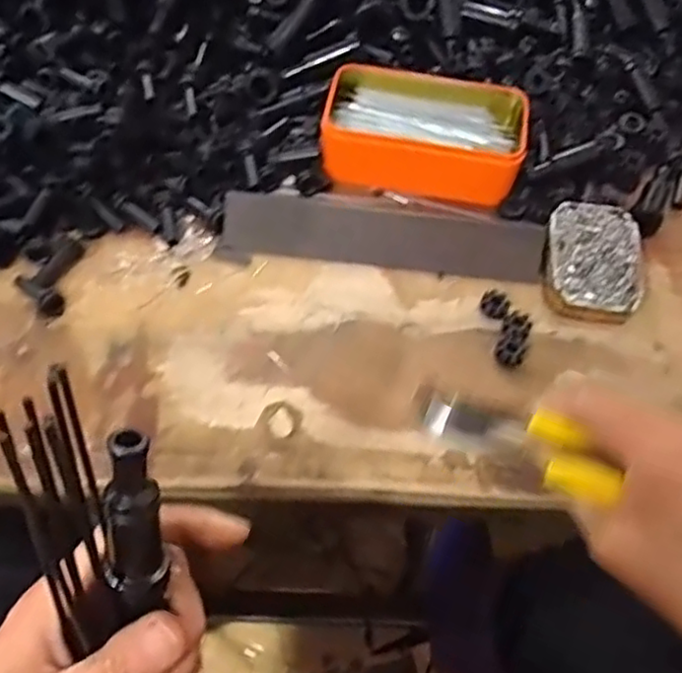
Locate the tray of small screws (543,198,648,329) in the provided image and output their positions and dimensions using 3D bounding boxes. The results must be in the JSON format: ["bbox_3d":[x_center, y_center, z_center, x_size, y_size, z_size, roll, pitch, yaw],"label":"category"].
[{"bbox_3d":[0.172,-0.053,0.460,0.064,0.017,0.091,9,59,1],"label":"tray of small screws"}]

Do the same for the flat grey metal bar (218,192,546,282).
[{"bbox_3d":[0.031,-0.073,0.466,0.220,0.020,0.035,5,59,-1],"label":"flat grey metal bar"}]

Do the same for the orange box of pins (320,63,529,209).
[{"bbox_3d":[0.062,-0.155,0.502,0.142,0.046,0.090,9,59,1],"label":"orange box of pins"}]

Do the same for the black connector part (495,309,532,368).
[{"bbox_3d":[0.113,0.002,0.434,0.019,0.011,0.038,20,60,7],"label":"black connector part"}]

